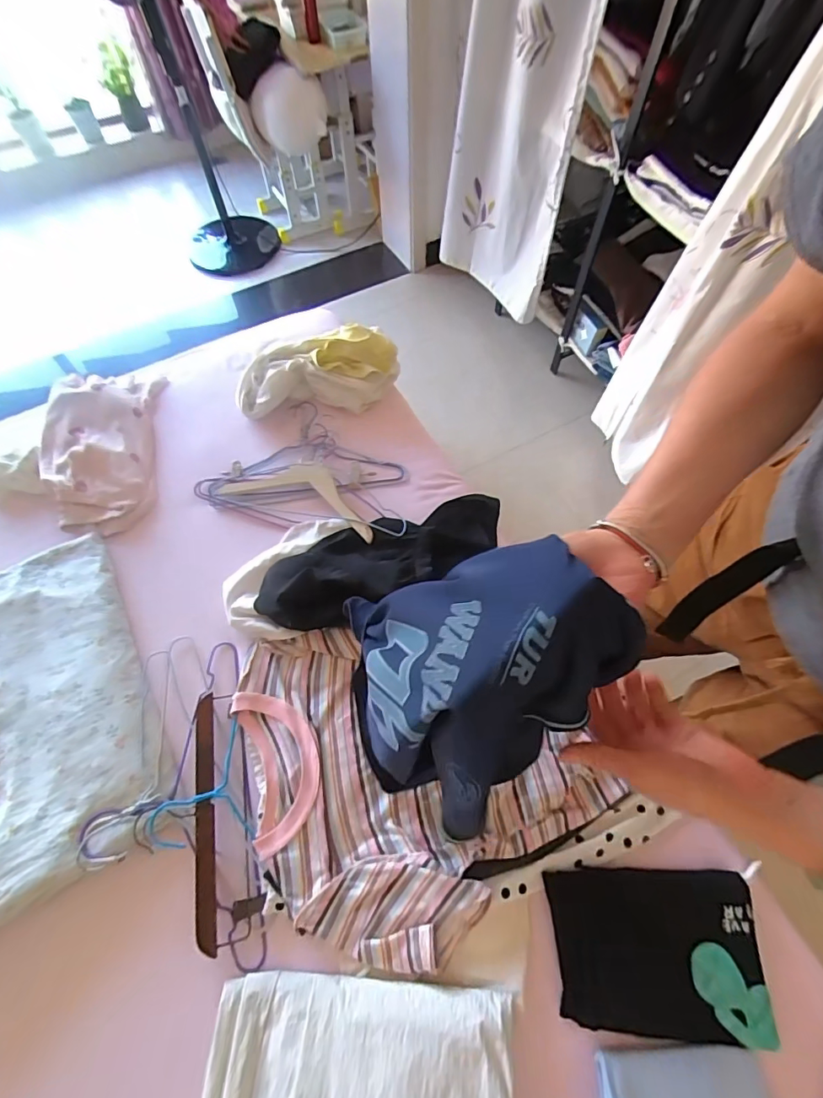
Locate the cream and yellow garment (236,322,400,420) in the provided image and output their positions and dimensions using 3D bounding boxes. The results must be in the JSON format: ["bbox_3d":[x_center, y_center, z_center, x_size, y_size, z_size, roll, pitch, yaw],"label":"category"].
[{"bbox_3d":[-0.189,-0.358,0.957,0.329,0.084,0.146,-9,64,-4],"label":"cream and yellow garment"}]

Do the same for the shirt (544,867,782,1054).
[{"bbox_3d":[0.300,0.495,0.586,0.238,0.027,0.164,-4,66,8],"label":"shirt"}]

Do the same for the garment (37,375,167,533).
[{"bbox_3d":[-0.605,-0.210,0.915,0.206,0.039,0.390,-9,64,-4],"label":"garment"}]

